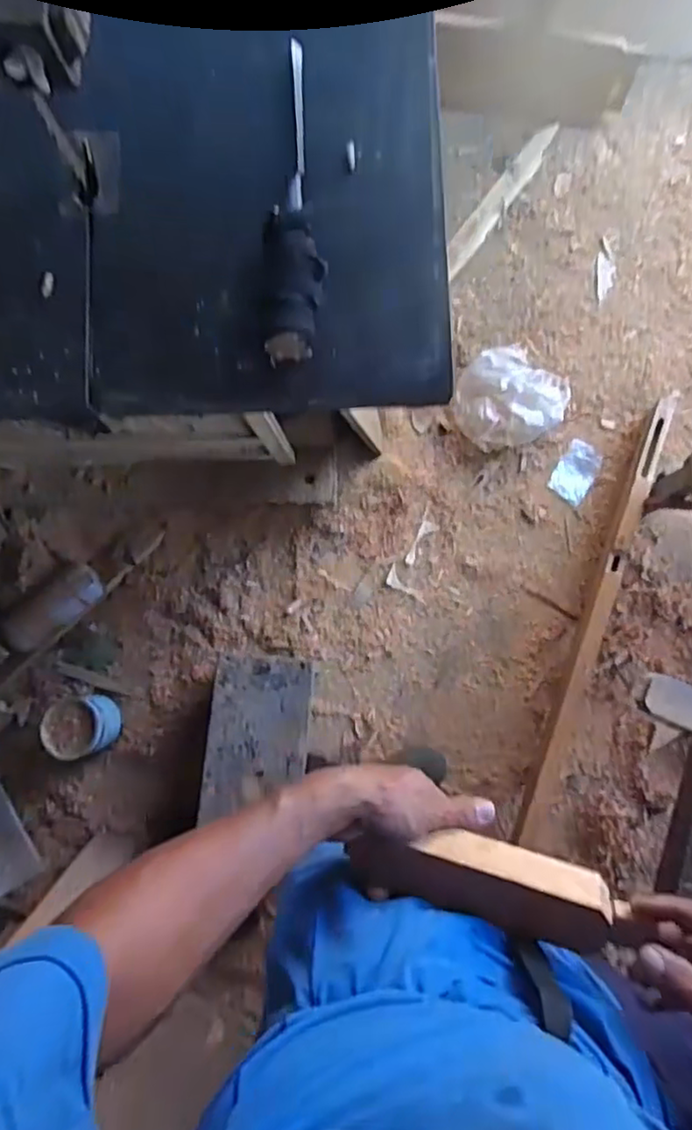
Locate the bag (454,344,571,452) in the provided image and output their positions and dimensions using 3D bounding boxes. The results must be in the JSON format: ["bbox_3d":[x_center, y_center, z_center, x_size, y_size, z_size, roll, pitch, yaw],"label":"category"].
[{"bbox_3d":[0.346,-0.353,1.363,0.243,0.080,0.219,-44,82,-7],"label":"bag"}]

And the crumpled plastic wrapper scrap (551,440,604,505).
[{"bbox_3d":[0.494,-0.200,1.375,0.080,0.004,0.129,31,82,6],"label":"crumpled plastic wrapper scrap"}]

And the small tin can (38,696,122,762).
[{"bbox_3d":[-0.512,0.315,1.253,0.118,0.115,0.113,-14,80,-2],"label":"small tin can"}]

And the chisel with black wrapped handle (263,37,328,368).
[{"bbox_3d":[-0.042,-0.302,0.524,0.048,0.037,0.273,-2,80,0],"label":"chisel with black wrapped handle"}]

